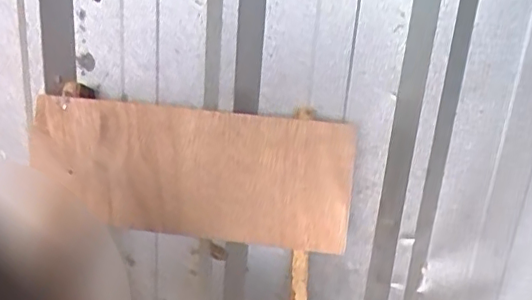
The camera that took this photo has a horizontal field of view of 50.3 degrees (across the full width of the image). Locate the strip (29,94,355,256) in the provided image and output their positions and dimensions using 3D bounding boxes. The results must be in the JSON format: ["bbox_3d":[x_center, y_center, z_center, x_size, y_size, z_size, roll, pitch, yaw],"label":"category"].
[{"bbox_3d":[-0.098,0.026,0.694,0.393,0.154,0.011,6,-1,7],"label":"strip"}]

